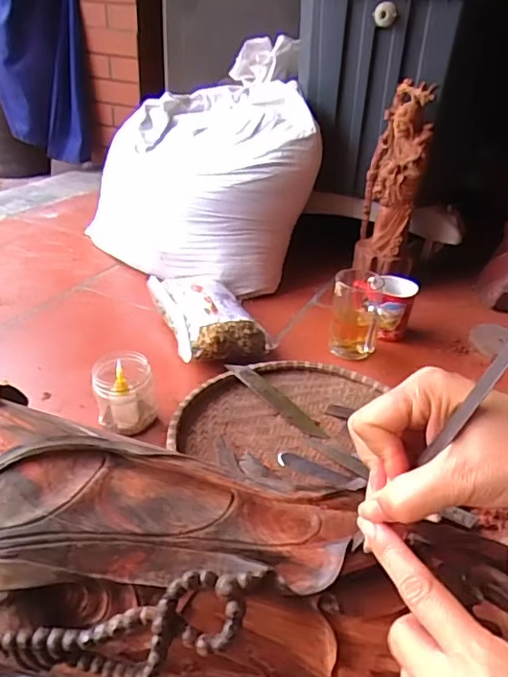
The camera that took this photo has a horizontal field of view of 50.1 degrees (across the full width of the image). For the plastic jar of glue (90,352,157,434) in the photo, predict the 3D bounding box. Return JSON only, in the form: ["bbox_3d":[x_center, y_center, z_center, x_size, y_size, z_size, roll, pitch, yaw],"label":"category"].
[{"bbox_3d":[-0.164,0.067,0.692,0.069,0.095,0.063,3,32,-2],"label":"plastic jar of glue"}]

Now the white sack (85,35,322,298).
[{"bbox_3d":[-0.081,-0.346,1.103,0.378,0.365,0.450,-25,42,-38],"label":"white sack"}]

